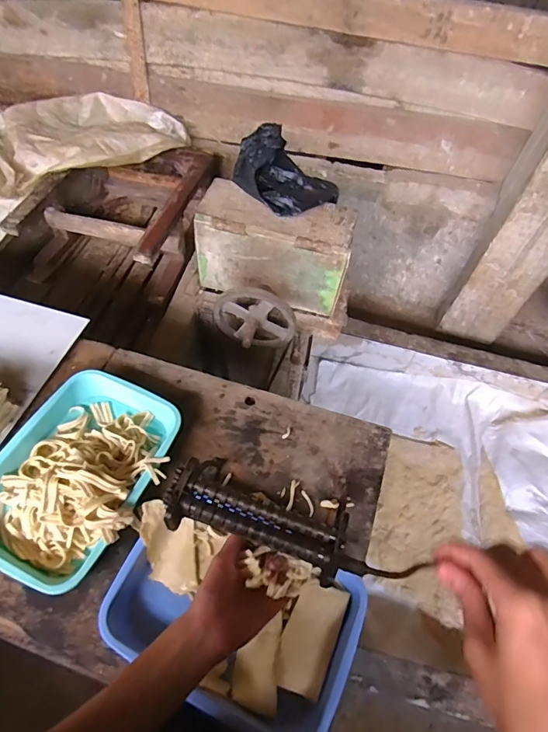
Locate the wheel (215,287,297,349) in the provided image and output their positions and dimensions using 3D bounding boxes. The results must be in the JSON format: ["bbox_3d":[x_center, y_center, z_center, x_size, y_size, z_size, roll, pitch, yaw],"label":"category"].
[{"bbox_3d":[-0.052,-0.088,1.027,0.189,0.178,0.089,13,52,9],"label":"wheel"}]

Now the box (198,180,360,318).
[{"bbox_3d":[0.001,-0.276,1.053,0.346,0.217,0.129,15,58,5],"label":"box"}]

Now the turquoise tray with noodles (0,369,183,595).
[{"bbox_3d":[-0.292,0.151,0.669,0.229,0.068,0.321,24,59,10],"label":"turquoise tray with noodles"}]

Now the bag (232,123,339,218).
[{"bbox_3d":[0.024,-0.430,0.978,0.220,0.087,0.192,36,62,17],"label":"bag"}]

